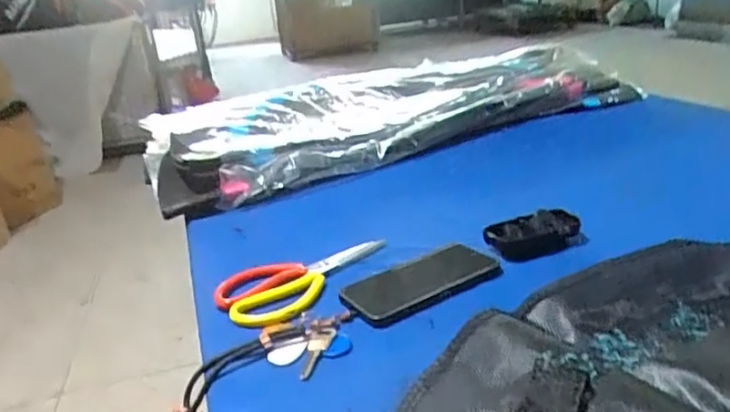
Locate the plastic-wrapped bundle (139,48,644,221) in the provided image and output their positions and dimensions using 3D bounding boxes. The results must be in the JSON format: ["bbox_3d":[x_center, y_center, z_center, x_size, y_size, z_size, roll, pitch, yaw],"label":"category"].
[{"bbox_3d":[0.031,-0.219,1.310,1.023,0.071,0.630,-16,23,-23],"label":"plastic-wrapped bundle"}]

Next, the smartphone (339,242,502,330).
[{"bbox_3d":[0.059,0.077,0.617,0.165,0.014,0.076,-19,24,-29],"label":"smartphone"}]

